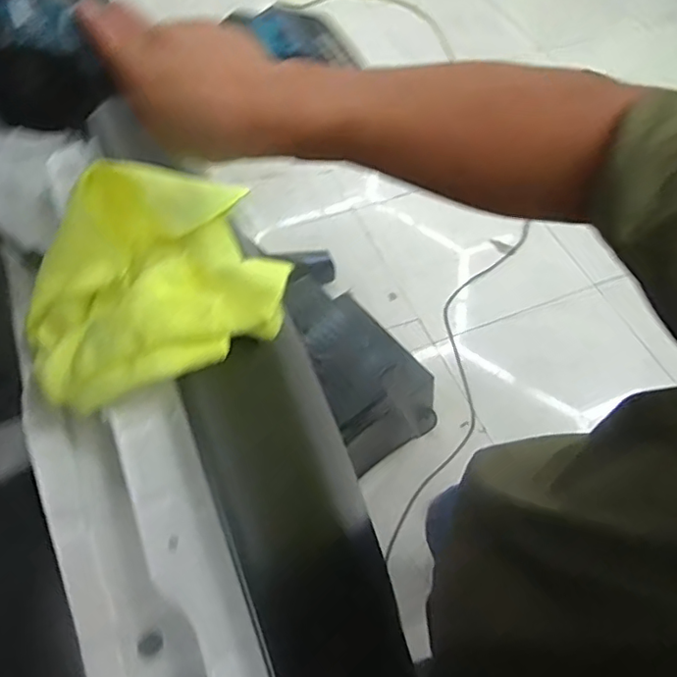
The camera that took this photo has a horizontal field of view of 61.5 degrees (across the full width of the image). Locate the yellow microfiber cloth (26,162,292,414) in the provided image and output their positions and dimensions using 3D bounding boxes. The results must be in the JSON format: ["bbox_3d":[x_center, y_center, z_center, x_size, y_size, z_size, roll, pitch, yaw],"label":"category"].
[{"bbox_3d":[-0.139,-0.036,0.462,0.160,0.128,0.220,30,62,16],"label":"yellow microfiber cloth"}]

